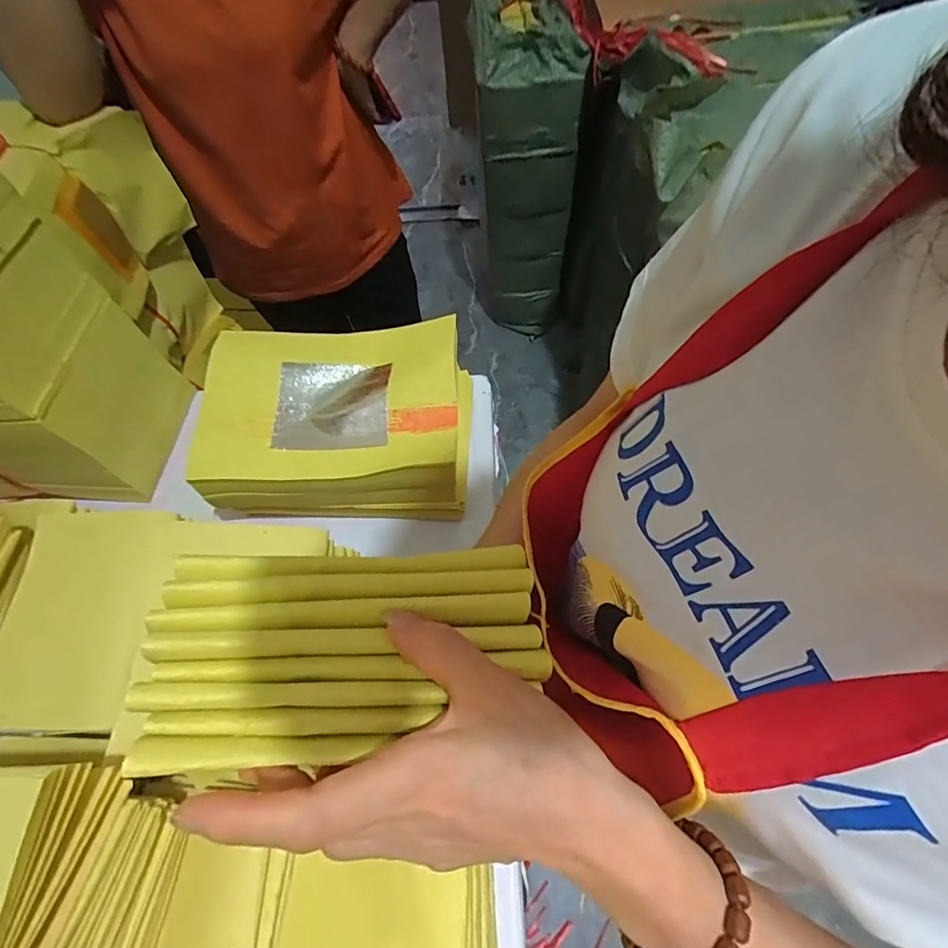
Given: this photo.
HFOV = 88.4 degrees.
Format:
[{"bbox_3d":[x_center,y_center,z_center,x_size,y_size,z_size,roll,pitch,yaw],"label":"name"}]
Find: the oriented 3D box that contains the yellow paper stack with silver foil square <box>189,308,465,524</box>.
[{"bbox_3d":[-0.124,-0.050,0.473,0.235,0.112,0.157,-2,60,3],"label":"yellow paper stack with silver foil square"}]

